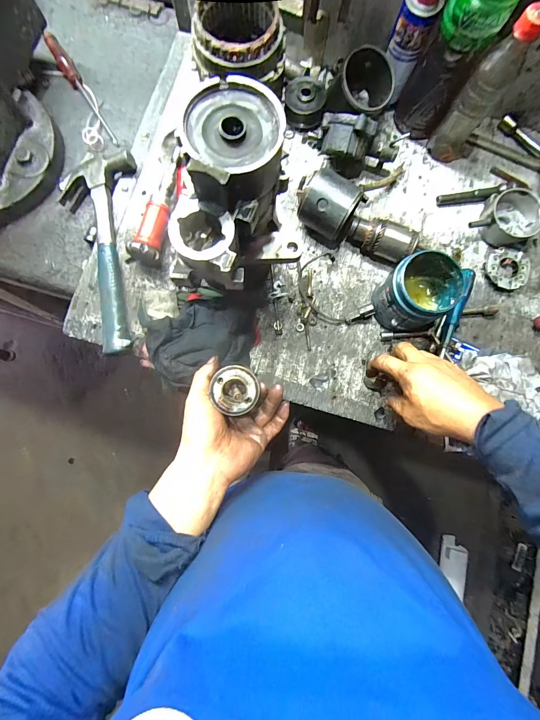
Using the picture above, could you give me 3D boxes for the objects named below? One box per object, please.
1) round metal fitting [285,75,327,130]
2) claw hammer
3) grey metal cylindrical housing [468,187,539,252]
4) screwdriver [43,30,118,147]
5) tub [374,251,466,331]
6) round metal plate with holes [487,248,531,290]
[{"bbox_3d":[0.057,-0.431,0.508,0.061,0.041,0.059,0,83,-2],"label":"round metal fitting"},{"bbox_3d":[-0.277,-0.179,0.474,0.124,0.038,0.348,-2,83,-3],"label":"claw hammer"},{"bbox_3d":[0.387,-0.230,0.497,0.100,0.038,0.091,29,83,1],"label":"grey metal cylindrical housing"},{"bbox_3d":[-0.336,-0.481,0.541,0.025,0.027,0.222,-30,85,-7],"label":"screwdriver"},{"bbox_3d":[0.210,-0.095,0.445,0.092,0.102,0.087,0,83,-2],"label":"tub"},{"bbox_3d":[0.384,-0.148,0.499,0.065,0.020,0.067,0,83,-2],"label":"round metal plate with holes"}]

